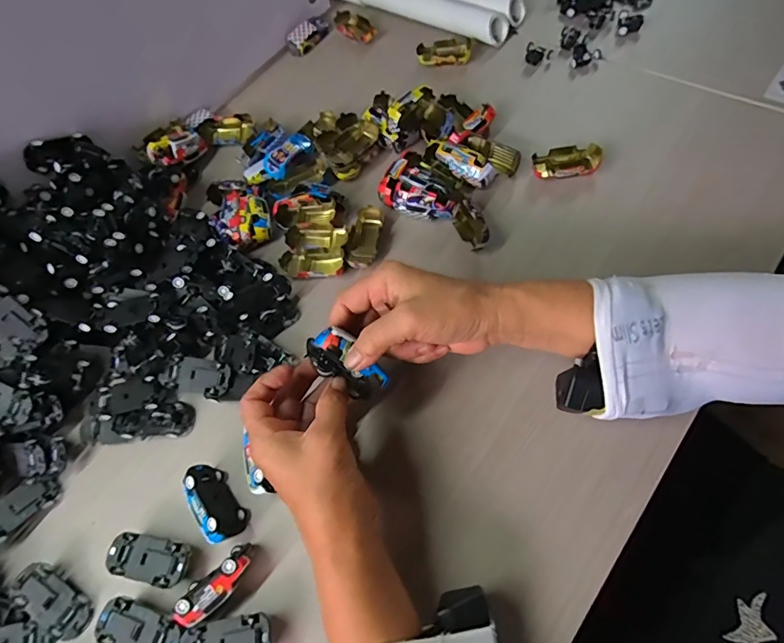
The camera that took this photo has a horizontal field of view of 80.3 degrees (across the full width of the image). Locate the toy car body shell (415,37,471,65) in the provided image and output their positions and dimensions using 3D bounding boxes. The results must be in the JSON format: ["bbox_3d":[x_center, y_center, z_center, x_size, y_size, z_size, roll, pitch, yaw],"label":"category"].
[{"bbox_3d":[0.061,-0.318,0.548,0.062,0.013,0.037,2,65,11],"label":"toy car body shell"}]

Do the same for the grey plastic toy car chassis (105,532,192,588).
[{"bbox_3d":[-0.180,0.178,0.351,0.062,0.025,0.029,6,65,12],"label":"grey plastic toy car chassis"}]

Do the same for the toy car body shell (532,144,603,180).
[{"bbox_3d":[0.173,-0.154,0.456,0.066,0.021,0.032,-7,63,6],"label":"toy car body shell"}]

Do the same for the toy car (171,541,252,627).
[{"bbox_3d":[-0.123,0.184,0.326,0.057,0.028,0.026,-39,64,-10],"label":"toy car"}]

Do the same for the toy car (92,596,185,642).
[{"bbox_3d":[-0.175,0.215,0.326,0.065,0.021,0.029,8,66,13],"label":"toy car"}]

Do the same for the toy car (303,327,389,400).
[{"bbox_3d":[-0.034,0.029,0.337,0.062,0.041,0.029,29,72,14],"label":"toy car"}]

